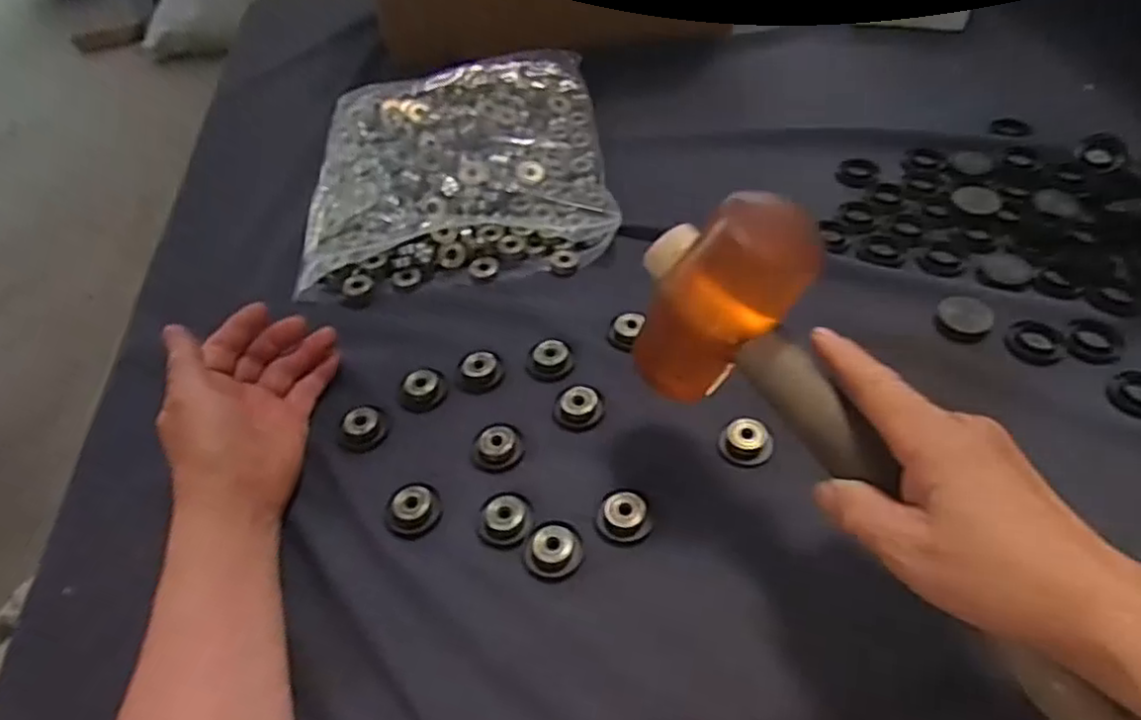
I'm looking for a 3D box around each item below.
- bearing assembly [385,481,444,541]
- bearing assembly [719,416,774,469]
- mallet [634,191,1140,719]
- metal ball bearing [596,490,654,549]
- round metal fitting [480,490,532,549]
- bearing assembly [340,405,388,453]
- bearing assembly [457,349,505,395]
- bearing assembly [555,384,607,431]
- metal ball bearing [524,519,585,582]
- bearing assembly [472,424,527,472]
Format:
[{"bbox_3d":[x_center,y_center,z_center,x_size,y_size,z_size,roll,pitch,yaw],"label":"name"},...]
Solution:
[{"bbox_3d":[-0.091,0.086,0.413,0.032,0.008,0.033,-3,49,3],"label":"bearing assembly"},{"bbox_3d":[0.104,0.049,0.419,0.030,0.014,0.025,8,50,12],"label":"bearing assembly"},{"bbox_3d":[0.134,0.052,0.311,0.067,0.089,0.290,-30,71,-19],"label":"mallet"},{"bbox_3d":[0.030,0.087,0.393,0.030,0.013,0.028,-3,49,3],"label":"metal ball bearing"},{"bbox_3d":[-0.037,0.090,0.405,0.029,0.011,0.032,3,50,9],"label":"round metal fitting"},{"bbox_3d":[-0.132,0.043,0.453,0.030,0.008,0.029,-3,49,3],"label":"bearing assembly"},{"bbox_3d":[-0.061,0.006,0.478,0.029,0.010,0.031,-3,49,3],"label":"bearing assembly"},{"bbox_3d":[0.006,0.031,0.451,0.031,0.013,0.025,-18,50,-9],"label":"bearing assembly"},{"bbox_3d":[-0.009,0.103,0.389,0.032,0.009,0.030,-3,49,3],"label":"metal ball bearing"},{"bbox_3d":[-0.044,0.054,0.436,0.031,0.015,0.025,-30,53,-19],"label":"bearing assembly"}]

